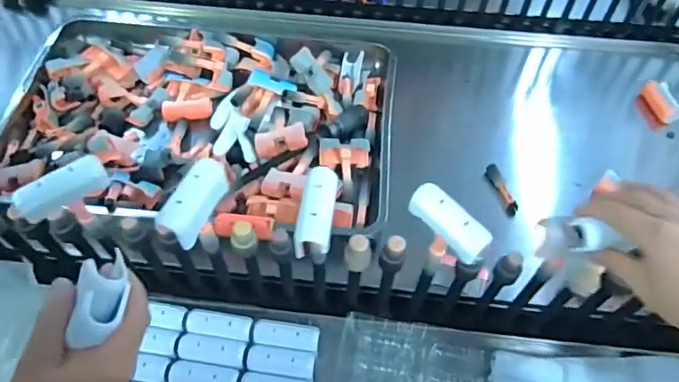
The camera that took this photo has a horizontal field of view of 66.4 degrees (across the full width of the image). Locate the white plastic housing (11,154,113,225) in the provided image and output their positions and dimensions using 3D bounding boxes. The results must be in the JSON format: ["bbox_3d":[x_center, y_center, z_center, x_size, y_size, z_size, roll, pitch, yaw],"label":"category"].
[{"bbox_3d":[-0.248,-0.003,0.466,0.022,0.028,0.078,40,65,22],"label":"white plastic housing"}]

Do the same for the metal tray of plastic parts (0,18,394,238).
[{"bbox_3d":[-0.213,-0.128,0.830,0.587,0.061,0.415,8,57,4],"label":"metal tray of plastic parts"}]

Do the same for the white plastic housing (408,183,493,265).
[{"bbox_3d":[0.095,0.026,0.450,0.027,0.023,0.075,-36,64,-22],"label":"white plastic housing"}]

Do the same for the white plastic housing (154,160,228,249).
[{"bbox_3d":[-0.129,0.006,0.465,0.025,0.042,0.075,20,59,12],"label":"white plastic housing"}]

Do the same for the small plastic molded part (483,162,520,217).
[{"bbox_3d":[0.244,-0.001,0.780,0.017,0.016,0.088,-14,58,-10],"label":"small plastic molded part"}]

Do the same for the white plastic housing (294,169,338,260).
[{"bbox_3d":[-0.019,0.015,0.459,0.029,0.026,0.082,7,57,4],"label":"white plastic housing"}]

